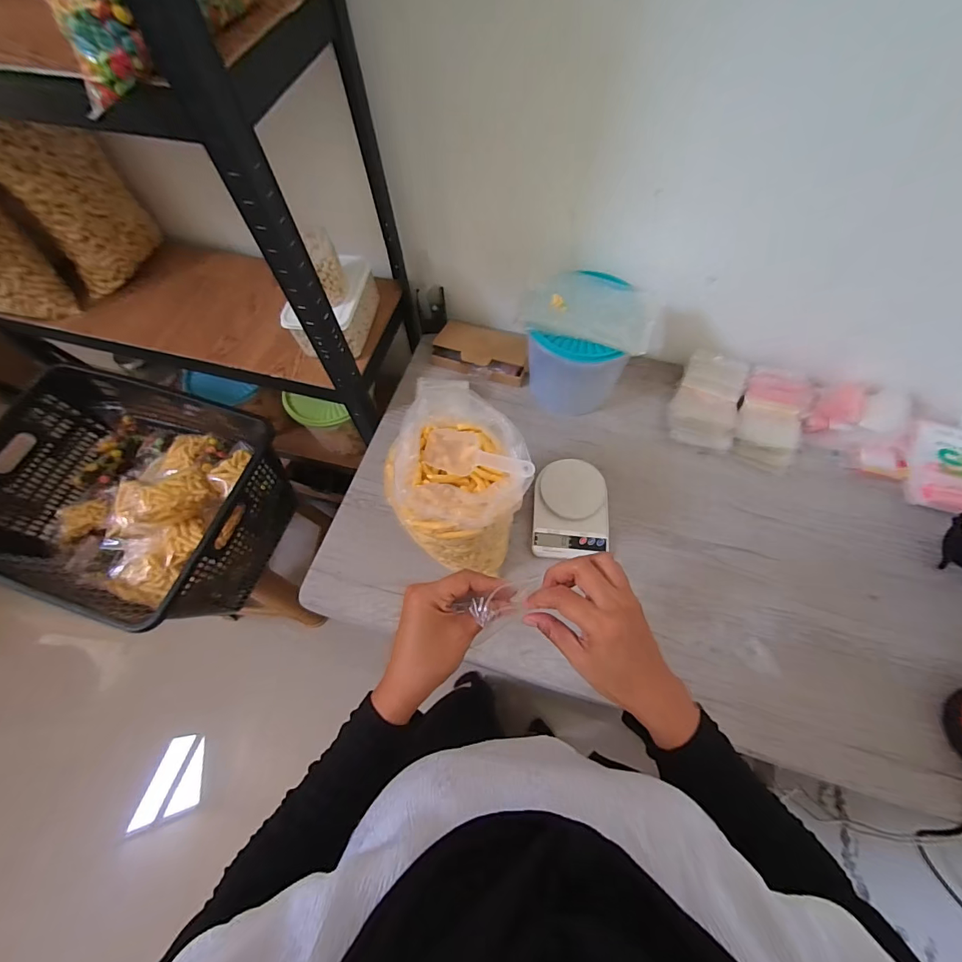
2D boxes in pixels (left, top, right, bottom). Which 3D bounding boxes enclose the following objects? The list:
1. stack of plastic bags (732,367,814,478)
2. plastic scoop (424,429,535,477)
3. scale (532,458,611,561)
[{"bbox_3d":[0.544,-0.116,0.800,0.115,0.073,0.184,19,67,10],"label":"stack of plastic bags"},{"bbox_3d":[-0.002,-0.030,0.560,0.157,0.037,0.056,14,65,24],"label":"plastic scoop"},{"bbox_3d":[0.159,0.047,0.760,0.129,0.042,0.174,3,65,3],"label":"scale"}]

